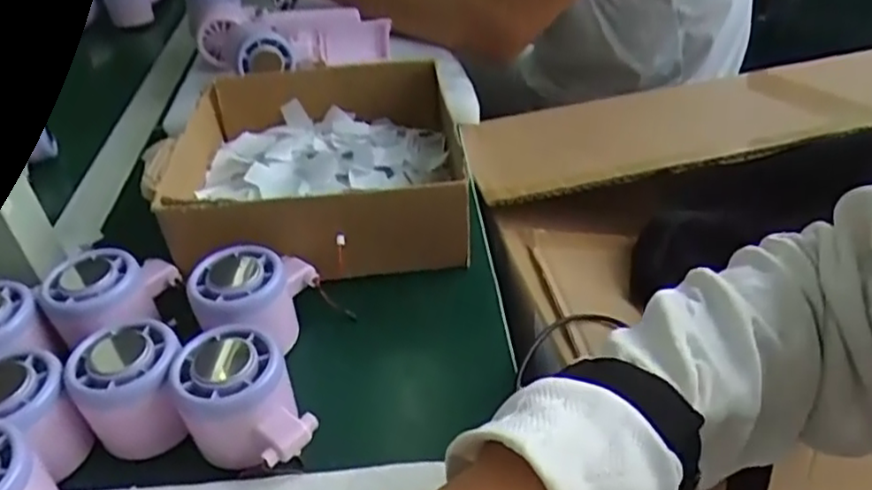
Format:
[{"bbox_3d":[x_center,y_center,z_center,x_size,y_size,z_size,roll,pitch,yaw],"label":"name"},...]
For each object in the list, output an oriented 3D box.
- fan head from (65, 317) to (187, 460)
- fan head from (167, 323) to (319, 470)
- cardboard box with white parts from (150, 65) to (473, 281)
[{"bbox_3d":[-0.159,0.075,0.356,0.051,0.052,0.053,-2,38,2],"label":"fan head"},{"bbox_3d":[-0.099,0.082,0.342,0.055,0.050,0.069,-23,42,-23],"label":"fan head"},{"bbox_3d":[-0.086,-0.061,0.508,0.196,0.075,0.195,-6,38,-2],"label":"cardboard box with white parts"}]

